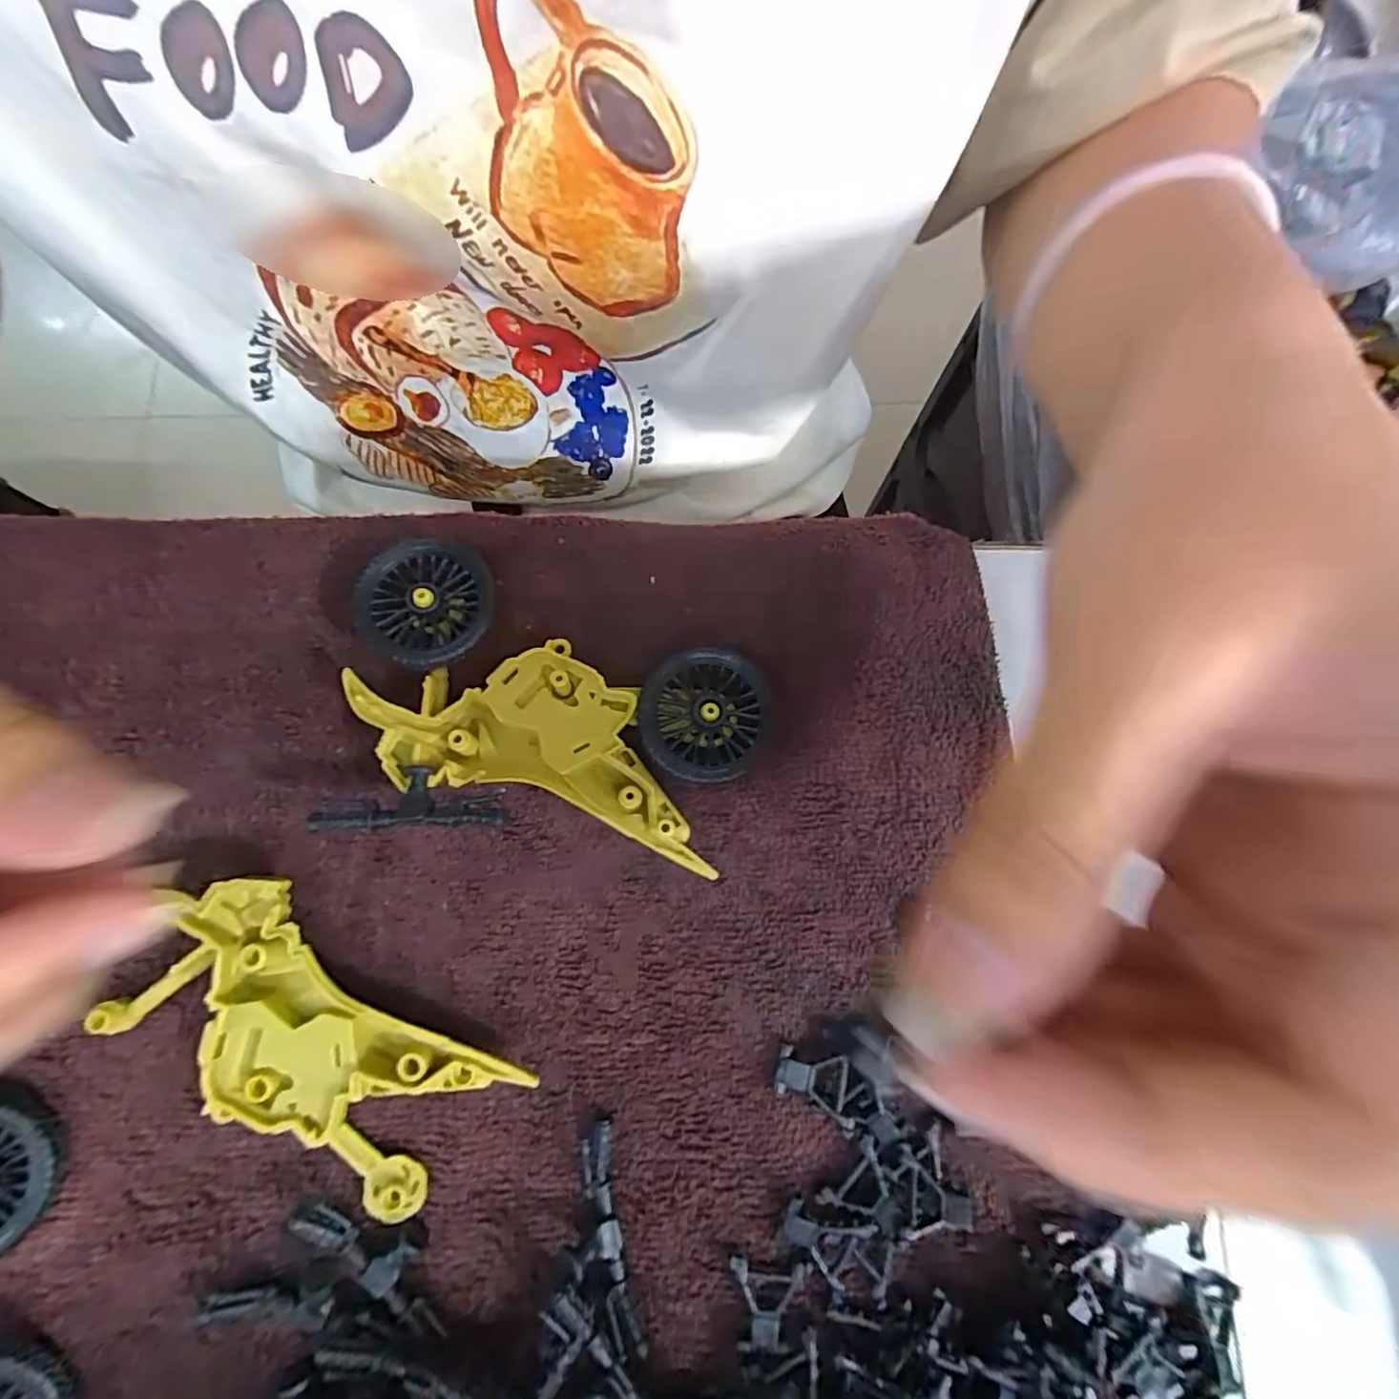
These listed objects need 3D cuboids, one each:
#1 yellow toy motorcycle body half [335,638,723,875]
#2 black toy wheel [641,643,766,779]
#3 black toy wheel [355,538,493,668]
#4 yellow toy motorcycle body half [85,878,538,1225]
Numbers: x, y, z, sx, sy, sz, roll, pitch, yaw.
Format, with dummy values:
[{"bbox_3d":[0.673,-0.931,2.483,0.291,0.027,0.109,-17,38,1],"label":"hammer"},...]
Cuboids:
[{"bbox_3d":[-0.044,0.009,0.166,0.098,0.015,0.045,14,77,3],"label":"yellow toy motorcycle body half"},{"bbox_3d":[0.001,0.004,0.168,0.034,0.011,0.037,0,77,0],"label":"black toy wheel"},{"bbox_3d":[-0.077,-0.027,0.171,0.034,0.013,0.036,0,77,0],"label":"black toy wheel"},{"bbox_3d":[-0.096,0.084,0.147,0.090,0.016,0.049,32,79,7],"label":"yellow toy motorcycle body half"}]

